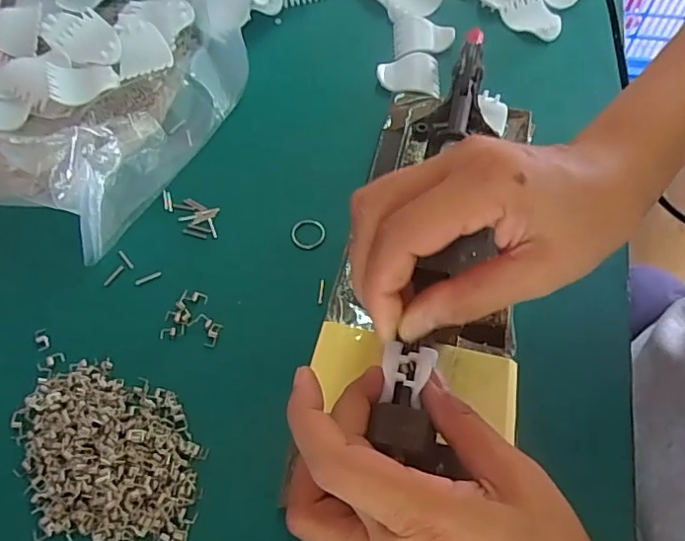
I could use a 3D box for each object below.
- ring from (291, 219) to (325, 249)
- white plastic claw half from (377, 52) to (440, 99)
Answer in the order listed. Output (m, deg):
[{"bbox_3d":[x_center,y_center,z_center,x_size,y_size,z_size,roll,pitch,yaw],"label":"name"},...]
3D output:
[{"bbox_3d":[-0.021,-0.024,0.350,0.021,0.004,0.021,0,62,0],"label":"ring"},{"bbox_3d":[0.049,-0.145,0.411,0.045,0.013,0.039,0,62,0],"label":"white plastic claw half"}]

